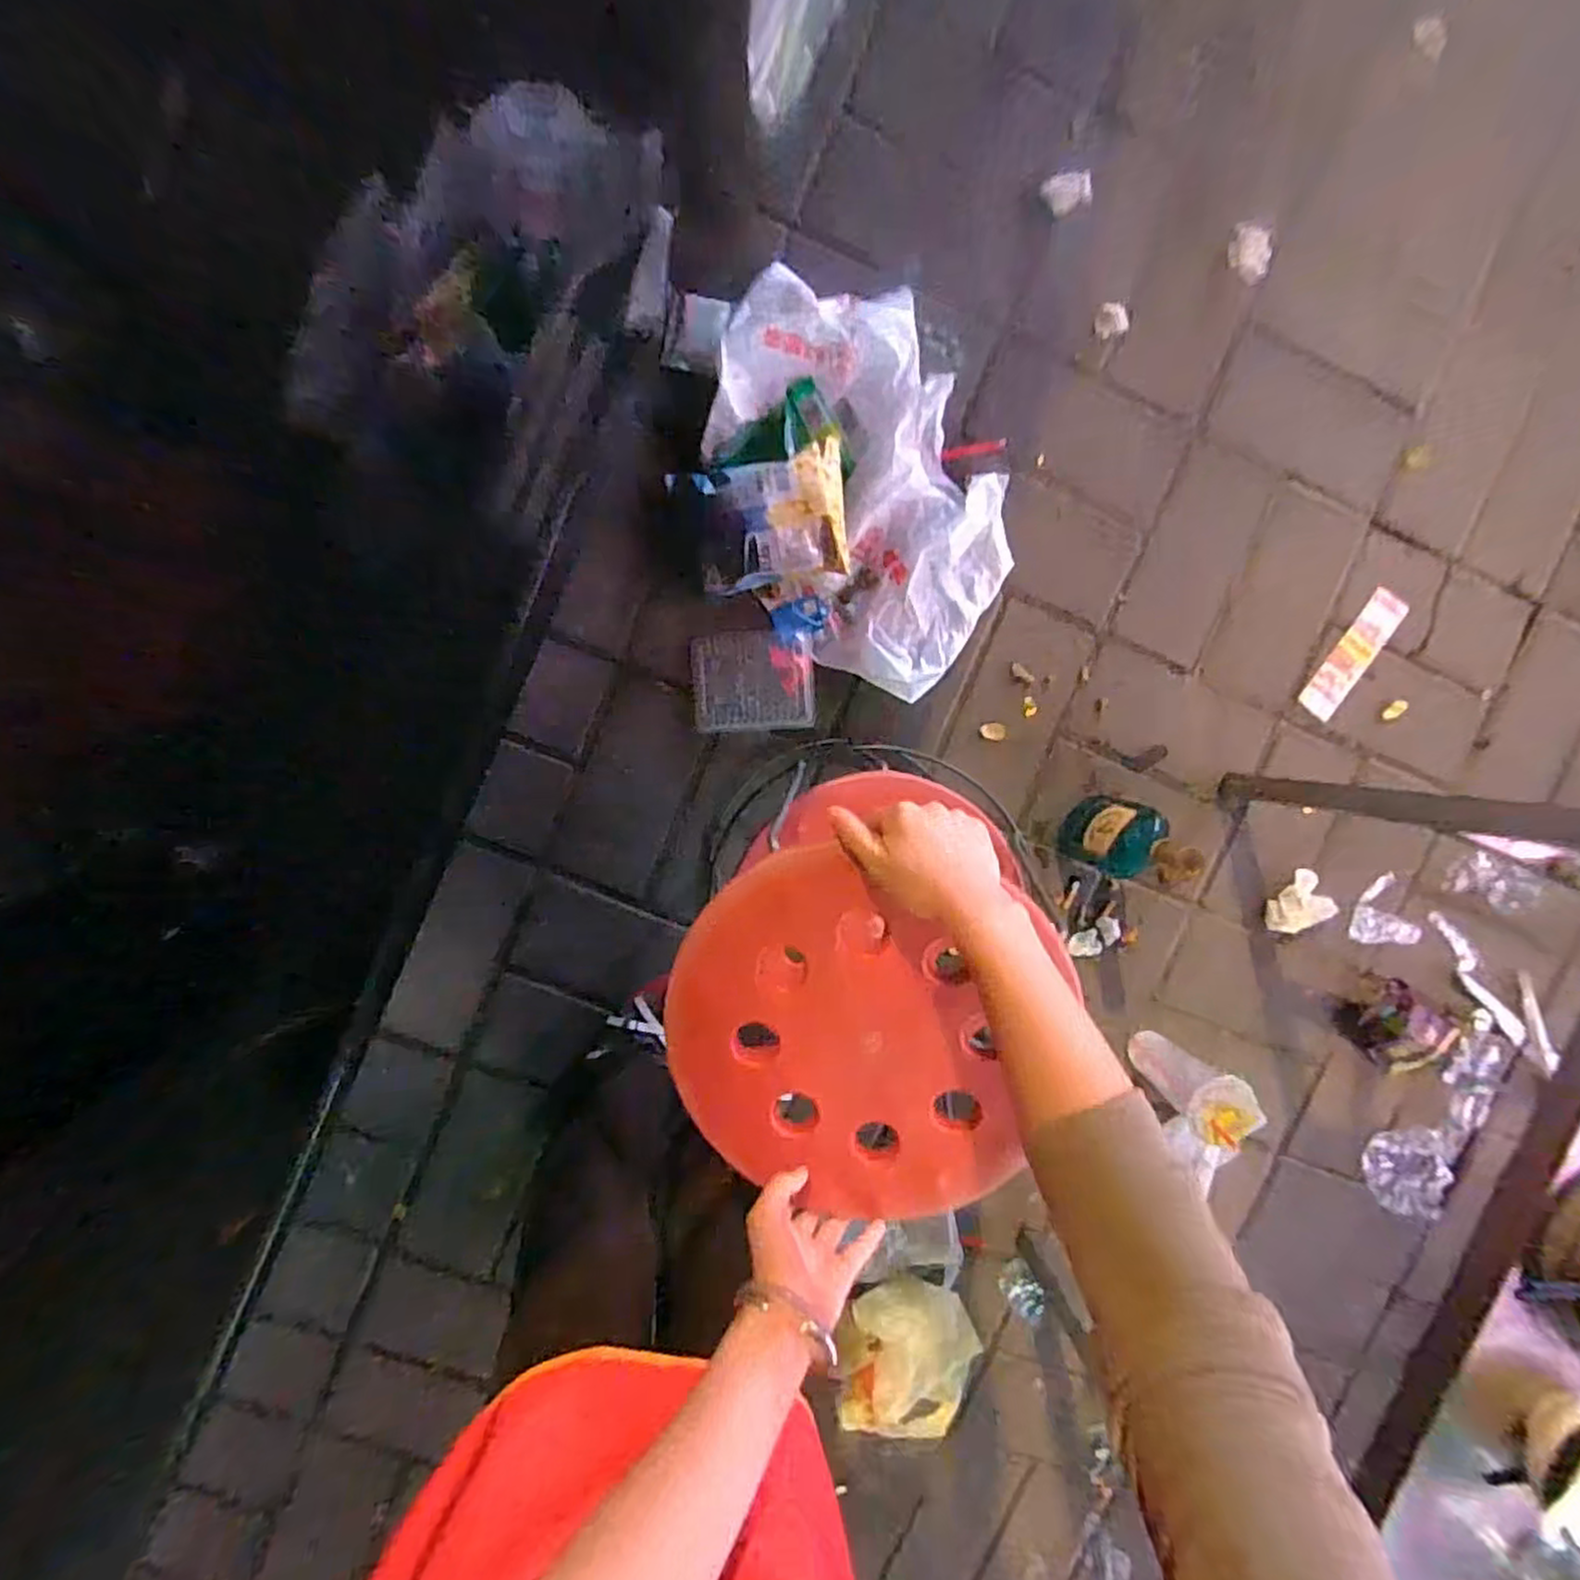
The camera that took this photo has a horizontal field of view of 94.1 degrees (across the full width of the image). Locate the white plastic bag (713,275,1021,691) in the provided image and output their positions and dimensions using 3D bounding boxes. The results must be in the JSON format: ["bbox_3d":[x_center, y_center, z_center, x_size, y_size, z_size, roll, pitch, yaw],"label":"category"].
[{"bbox_3d":[0.090,-0.323,0.790,0.262,0.055,0.435,-28,111,-2],"label":"white plastic bag"}]

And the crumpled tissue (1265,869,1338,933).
[{"bbox_3d":[0.628,0.144,0.912,0.074,0.019,0.067,-35,98,-1],"label":"crumpled tissue"}]

